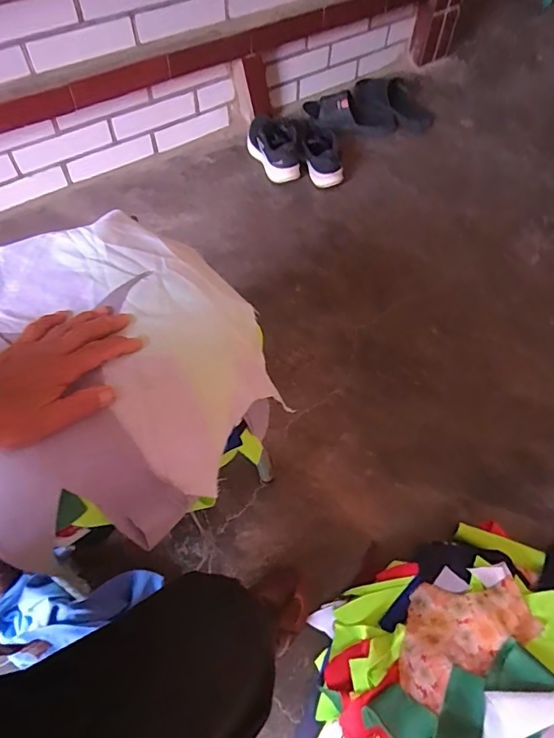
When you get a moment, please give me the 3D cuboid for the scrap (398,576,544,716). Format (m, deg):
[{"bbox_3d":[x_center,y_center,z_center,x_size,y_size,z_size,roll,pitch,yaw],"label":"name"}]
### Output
[{"bbox_3d":[0.256,0.363,0.668,0.215,0.046,0.118,-23,63,-15],"label":"scrap"}]

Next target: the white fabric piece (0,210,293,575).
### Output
[{"bbox_3d":[-0.176,-0.012,0.462,0.305,0.073,0.335,-38,67,-22],"label":"white fabric piece"}]

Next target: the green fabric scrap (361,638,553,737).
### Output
[{"bbox_3d":[0.245,0.439,0.584,0.245,0.024,0.123,-14,61,-10],"label":"green fabric scrap"}]

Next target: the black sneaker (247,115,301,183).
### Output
[{"bbox_3d":[-0.014,-0.614,1.267,0.096,0.117,0.228,-19,62,-13],"label":"black sneaker"}]

